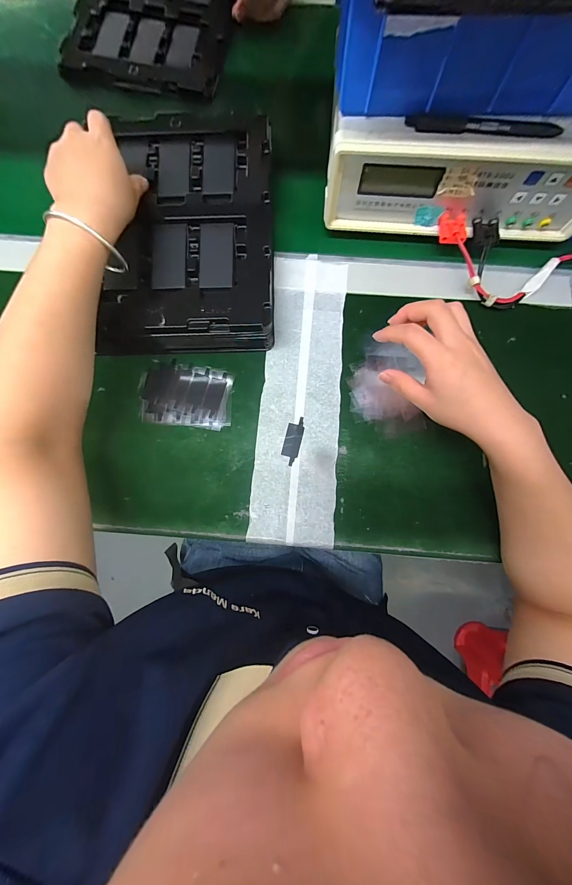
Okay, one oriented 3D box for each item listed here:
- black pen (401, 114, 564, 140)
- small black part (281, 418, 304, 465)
[{"bbox_3d":[0.180,-0.289,0.275,0.134,0.018,0.012,7,82,1],"label":"black pen"},{"bbox_3d":[0.008,-0.002,0.335,0.019,0.004,0.054,13,82,2],"label":"small black part"}]

